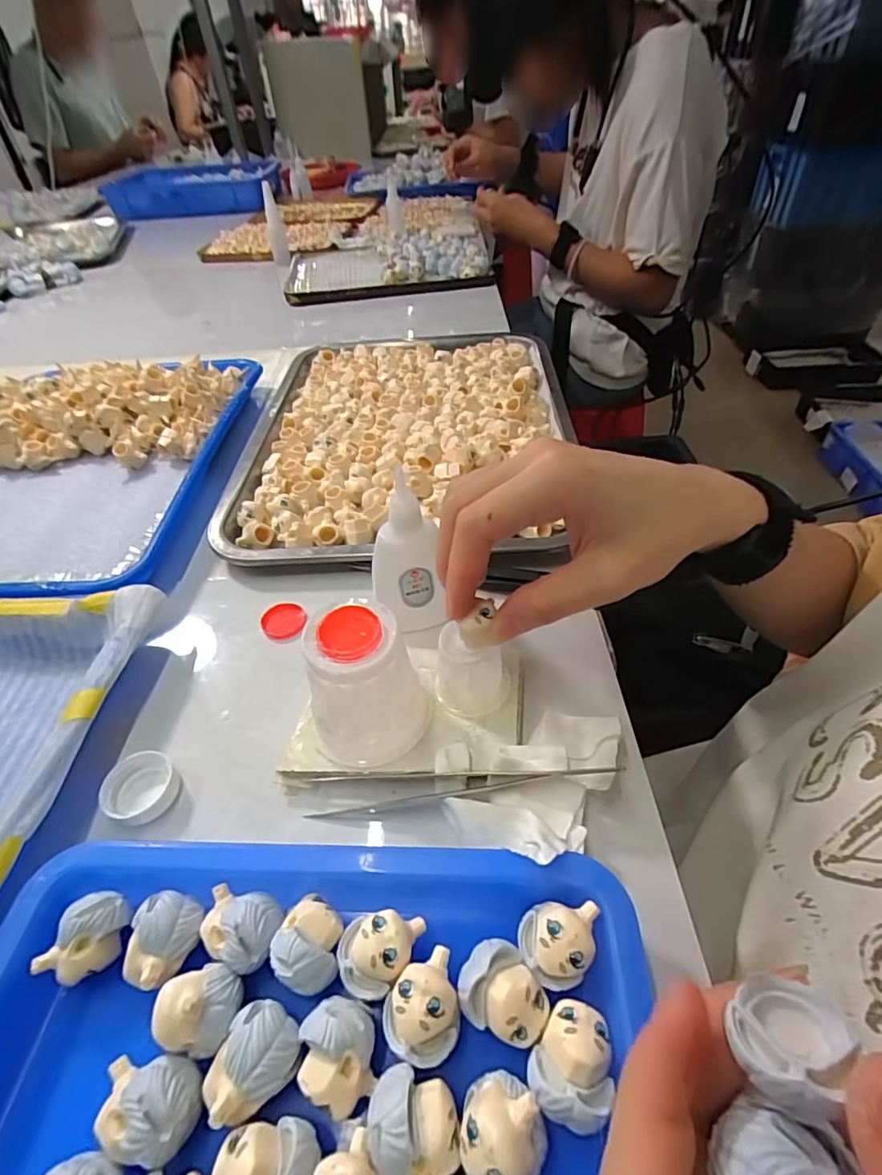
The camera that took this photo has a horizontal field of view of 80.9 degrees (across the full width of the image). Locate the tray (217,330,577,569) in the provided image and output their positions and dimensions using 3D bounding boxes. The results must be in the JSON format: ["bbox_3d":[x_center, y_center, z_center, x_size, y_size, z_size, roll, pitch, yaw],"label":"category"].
[{"bbox_3d":[-0.031,-0.148,0.442,0.269,0.030,0.357,-2,47,3],"label":"tray"}]

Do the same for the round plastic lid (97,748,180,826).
[{"bbox_3d":[-0.137,0.092,0.236,0.029,0.011,0.030,-2,47,3],"label":"round plastic lid"}]

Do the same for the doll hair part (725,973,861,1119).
[{"bbox_3d":[0.072,0.092,0.107,0.026,0.019,0.017,-29,51,-20],"label":"doll hair part"}]

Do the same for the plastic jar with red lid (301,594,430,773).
[{"bbox_3d":[-0.033,0.043,0.226,0.045,0.064,0.046,-2,47,3],"label":"plastic jar with red lid"}]

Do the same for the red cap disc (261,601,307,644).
[{"bbox_3d":[-0.094,0.020,0.309,0.025,0.004,0.028,-28,51,-19],"label":"red cap disc"}]

